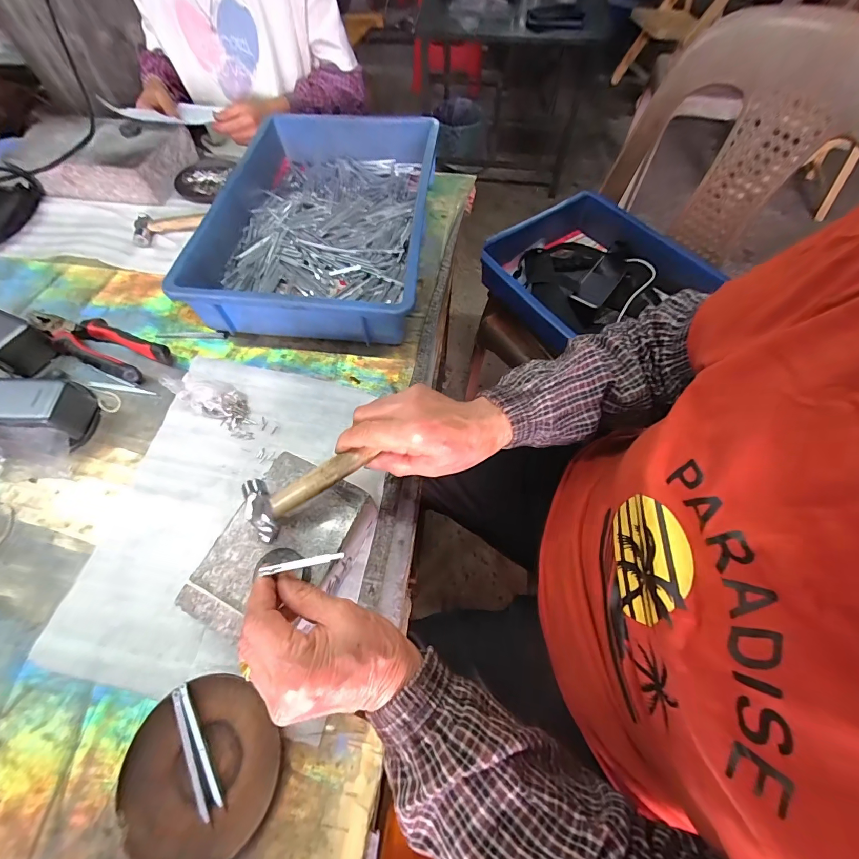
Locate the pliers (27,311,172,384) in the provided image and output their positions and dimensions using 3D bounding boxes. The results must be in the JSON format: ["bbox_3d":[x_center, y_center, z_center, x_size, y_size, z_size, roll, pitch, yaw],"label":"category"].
[{"bbox_3d":[-0.428,-0.112,0.488,0.213,0.021,0.056,21,63,10],"label":"pliers"}]

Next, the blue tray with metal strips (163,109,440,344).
[{"bbox_3d":[-0.155,-0.318,0.570,0.291,0.080,0.443,6,62,2],"label":"blue tray with metal strips"}]

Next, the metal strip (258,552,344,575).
[{"bbox_3d":[-0.083,0.086,0.249,0.055,0.004,0.005,-11,62,4],"label":"metal strip"}]

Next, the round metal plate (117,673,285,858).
[{"bbox_3d":[-0.173,0.258,0.293,0.111,0.014,0.104,1,61,-1],"label":"round metal plate"}]

